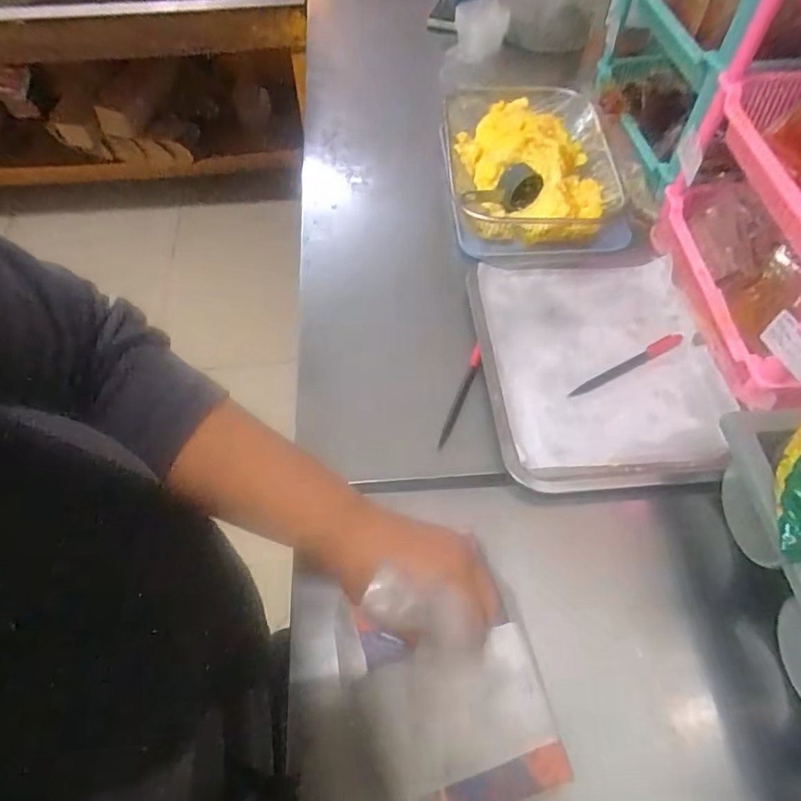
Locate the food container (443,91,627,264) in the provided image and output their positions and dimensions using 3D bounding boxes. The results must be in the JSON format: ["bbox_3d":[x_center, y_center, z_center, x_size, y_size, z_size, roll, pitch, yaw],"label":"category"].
[{"bbox_3d":[0.160,-0.301,0.716,0.207,0.087,0.281,-3,57,-2],"label":"food container"}]

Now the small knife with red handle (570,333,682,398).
[{"bbox_3d":[0.240,-0.037,0.583,0.141,0.016,0.014,-26,61,-16],"label":"small knife with red handle"}]

